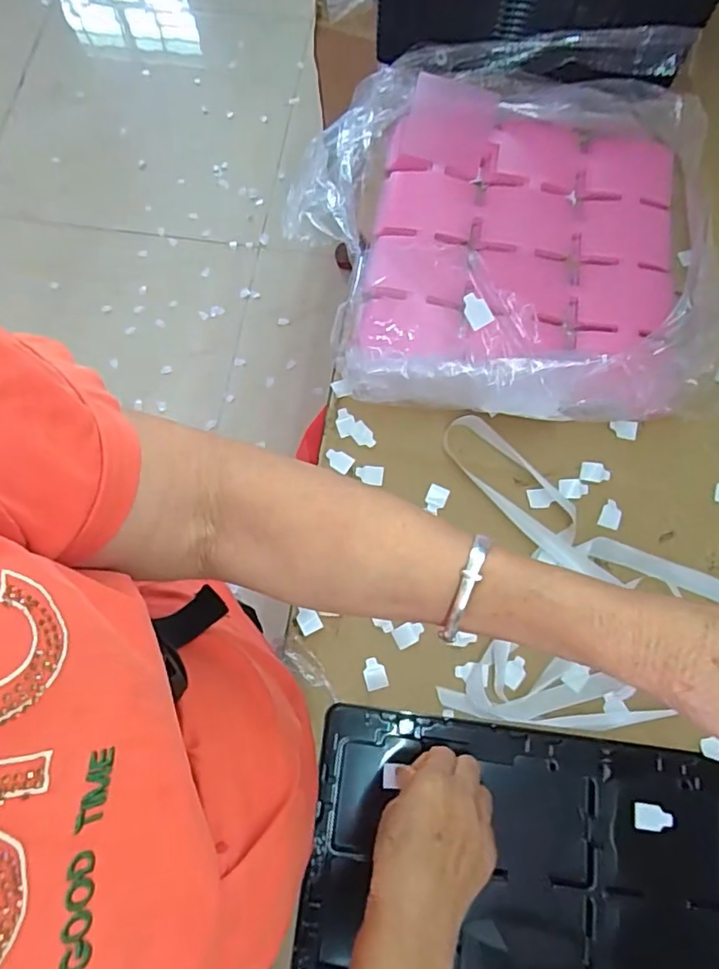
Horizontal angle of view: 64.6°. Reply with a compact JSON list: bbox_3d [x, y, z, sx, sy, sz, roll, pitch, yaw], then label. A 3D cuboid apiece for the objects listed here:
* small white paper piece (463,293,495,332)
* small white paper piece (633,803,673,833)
[{"bbox_3d":[0.093,-0.137,0.452,0.018,0.004,0.029,-26,103,28],"label":"small white paper piece"},{"bbox_3d":[0.232,0.264,0.450,0.029,0.004,0.019,5,69,9],"label":"small white paper piece"}]

